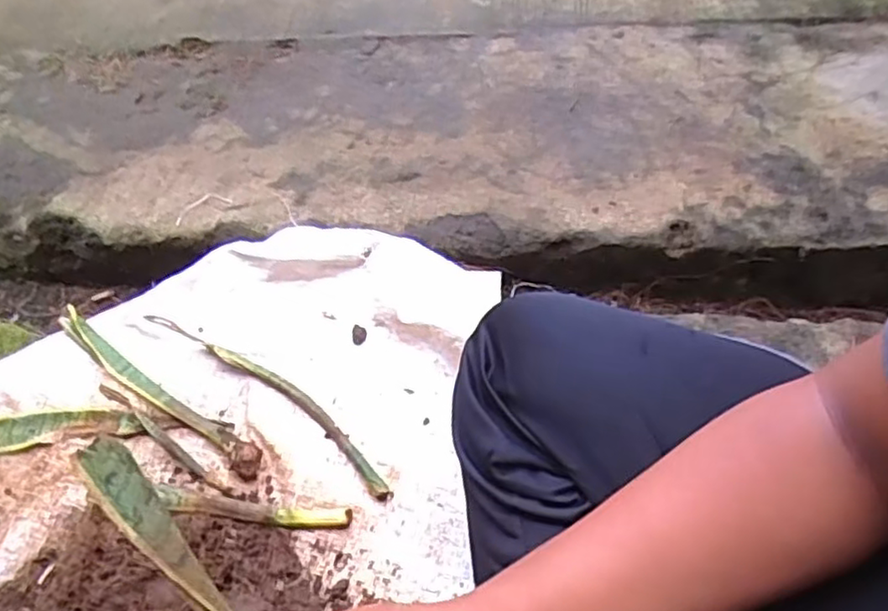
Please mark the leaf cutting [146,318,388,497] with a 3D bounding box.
[{"bbox_3d":[-0.178,0.086,0.683,0.329,0.031,0.036,29,60,25],"label":"leaf cutting"}]

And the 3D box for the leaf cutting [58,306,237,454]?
[{"bbox_3d":[-0.313,0.077,0.697,0.267,0.029,0.029,27,59,24],"label":"leaf cutting"}]

